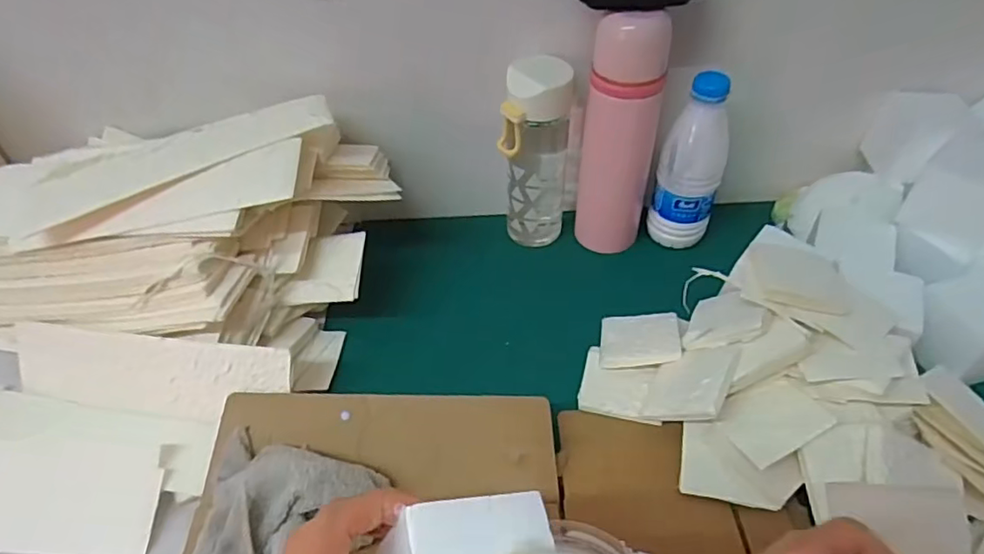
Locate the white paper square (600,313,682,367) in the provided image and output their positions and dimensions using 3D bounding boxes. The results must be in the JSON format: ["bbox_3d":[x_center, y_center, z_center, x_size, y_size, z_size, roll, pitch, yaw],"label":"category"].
[{"bbox_3d":[0.131,0.055,0.521,0.067,0.006,0.063,-7,32,17],"label":"white paper square"}]

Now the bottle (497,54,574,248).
[{"bbox_3d":[0.044,-0.107,0.593,0.058,0.213,0.053,11,48,11],"label":"bottle"}]

